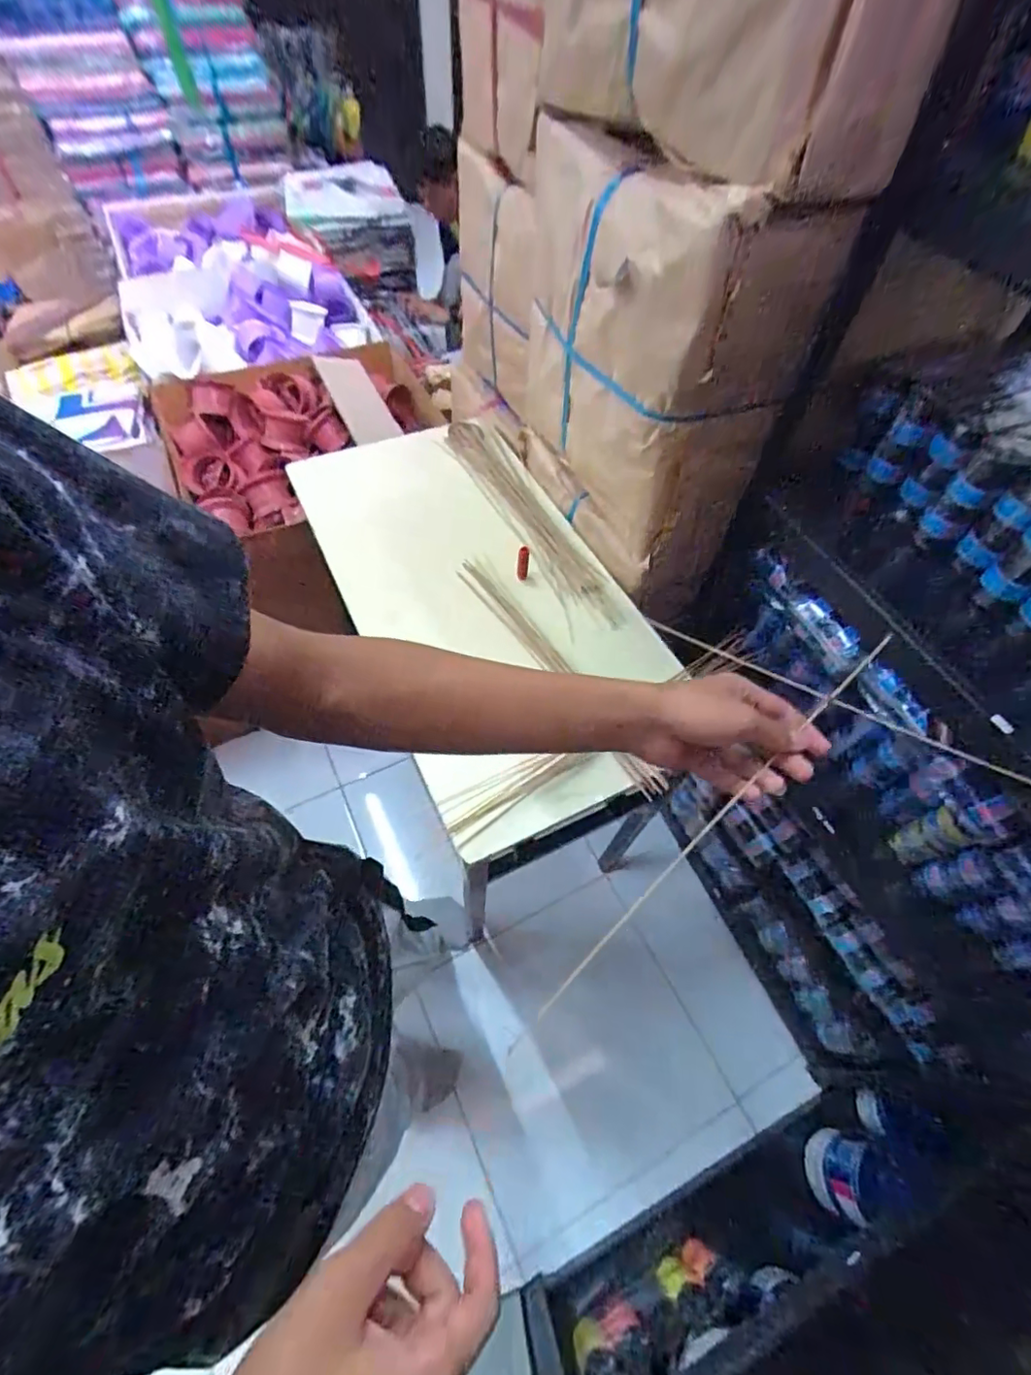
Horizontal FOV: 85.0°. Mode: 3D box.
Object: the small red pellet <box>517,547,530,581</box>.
[{"bbox_3d":[0.011,-0.192,0.873,0.018,0.056,0.021,7,57,2],"label":"small red pellet"}]

